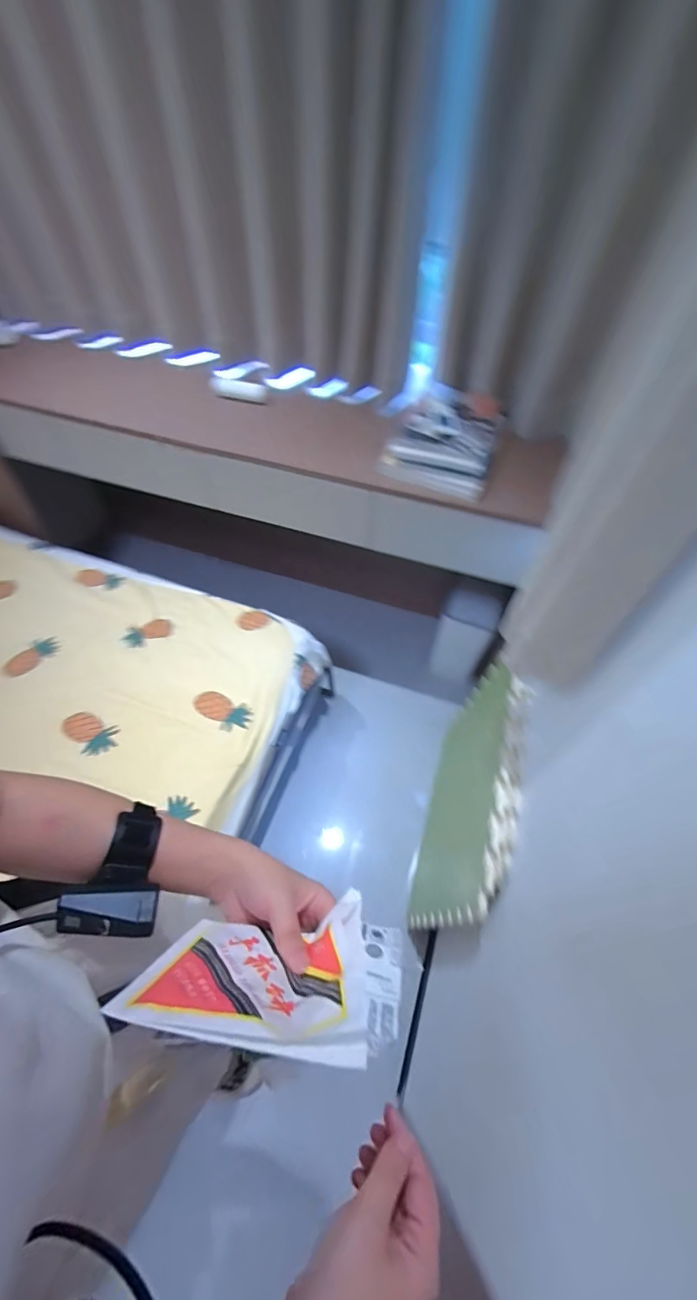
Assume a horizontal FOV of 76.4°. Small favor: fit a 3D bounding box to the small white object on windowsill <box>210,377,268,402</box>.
[{"bbox_3d":[-0.276,-0.663,1.122,0.140,0.036,0.036,9,59,3],"label":"small white object on windowsill"}]

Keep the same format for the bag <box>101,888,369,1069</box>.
[{"bbox_3d":[-0.063,0.214,0.305,0.156,0.117,0.036,-2,84,7],"label":"bag"}]

